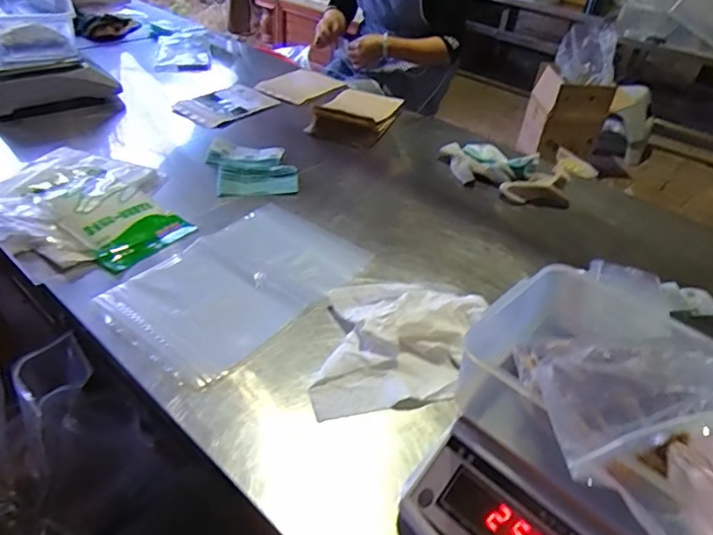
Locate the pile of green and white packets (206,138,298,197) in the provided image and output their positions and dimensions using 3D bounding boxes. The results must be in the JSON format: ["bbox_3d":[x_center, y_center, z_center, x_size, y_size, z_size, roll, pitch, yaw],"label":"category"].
[{"bbox_3d":[-0.216,-0.208,1.078,0.173,0.038,0.208,-6,41,-14],"label":"pile of green and white packets"}]

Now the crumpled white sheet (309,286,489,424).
[{"bbox_3d":[0.063,0.101,0.710,0.212,0.035,0.235,7,39,1],"label":"crumpled white sheet"}]

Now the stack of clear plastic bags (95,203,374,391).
[{"bbox_3d":[-0.174,0.019,0.806,0.241,0.012,0.369,28,44,24],"label":"stack of clear plastic bags"}]

